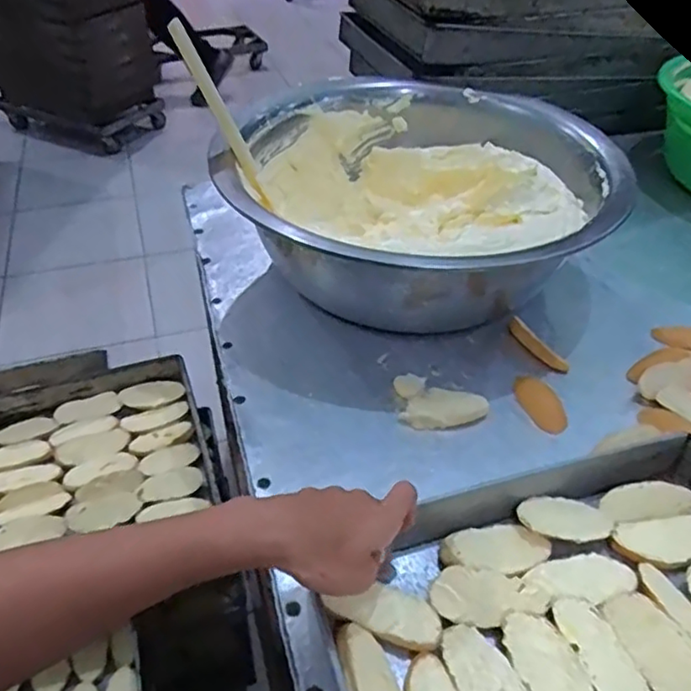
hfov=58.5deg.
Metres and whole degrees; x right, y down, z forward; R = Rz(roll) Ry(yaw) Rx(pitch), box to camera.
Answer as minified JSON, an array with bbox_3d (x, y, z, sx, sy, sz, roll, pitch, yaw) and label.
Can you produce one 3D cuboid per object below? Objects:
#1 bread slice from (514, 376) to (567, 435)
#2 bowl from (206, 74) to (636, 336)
[{"bbox_3d":[0.200,0.059,0.634,0.035,0.014,0.071,-13,44,-16],"label":"bread slice"},{"bbox_3d":[0.082,-0.173,0.779,0.444,0.169,0.434,1,42,-1],"label":"bowl"}]

